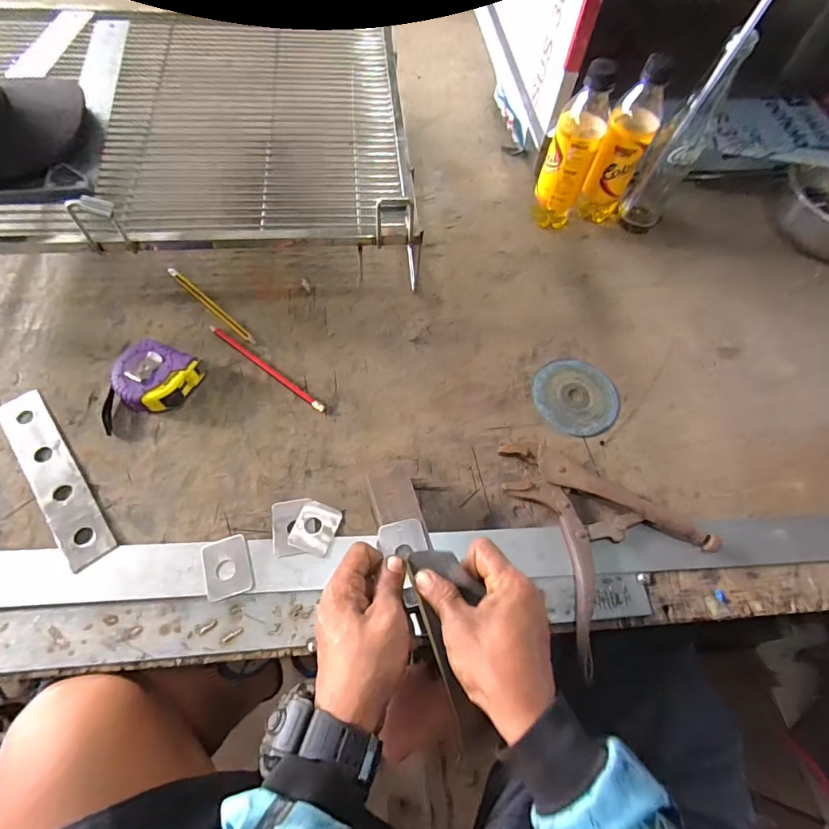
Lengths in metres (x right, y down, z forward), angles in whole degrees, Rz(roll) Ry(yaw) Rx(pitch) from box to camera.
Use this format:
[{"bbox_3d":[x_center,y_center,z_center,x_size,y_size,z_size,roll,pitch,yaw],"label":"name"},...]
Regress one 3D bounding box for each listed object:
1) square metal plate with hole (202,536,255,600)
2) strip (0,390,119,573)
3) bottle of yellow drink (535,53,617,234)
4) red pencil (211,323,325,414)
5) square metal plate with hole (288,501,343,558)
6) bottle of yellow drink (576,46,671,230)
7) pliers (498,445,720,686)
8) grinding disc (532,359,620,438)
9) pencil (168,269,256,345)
[{"bbox_3d":[-0.167,0.136,0.409,0.039,0.006,0.052,-16,66,-11],"label":"square metal plate with hole"},{"bbox_3d":[-0.346,0.058,0.438,0.041,0.006,0.200,-35,71,-18],"label":"strip"},{"bbox_3d":[0.190,-0.315,0.556,0.059,0.188,0.049,22,65,7],"label":"bottle of yellow drink"},{"bbox_3d":[-0.163,-0.052,0.498,0.165,0.004,0.009,35,67,13],"label":"red pencil"},{"bbox_3d":[-0.093,0.106,0.429,0.038,0.004,0.047,17,64,5],"label":"square metal plate with hole"},{"bbox_3d":[0.260,-0.328,0.566,0.062,0.187,0.055,22,65,7],"label":"bottle of yellow drink"},{"bbox_3d":[0.157,0.102,0.440,0.168,0.022,0.189,-33,70,-18],"label":"pliers"},{"bbox_3d":[0.182,-0.022,0.511,0.090,0.006,0.094,1,64,-3],"label":"grinding disc"},{"bbox_3d":[-0.238,-0.128,0.532,0.149,0.004,0.011,40,68,15],"label":"pencil"}]

